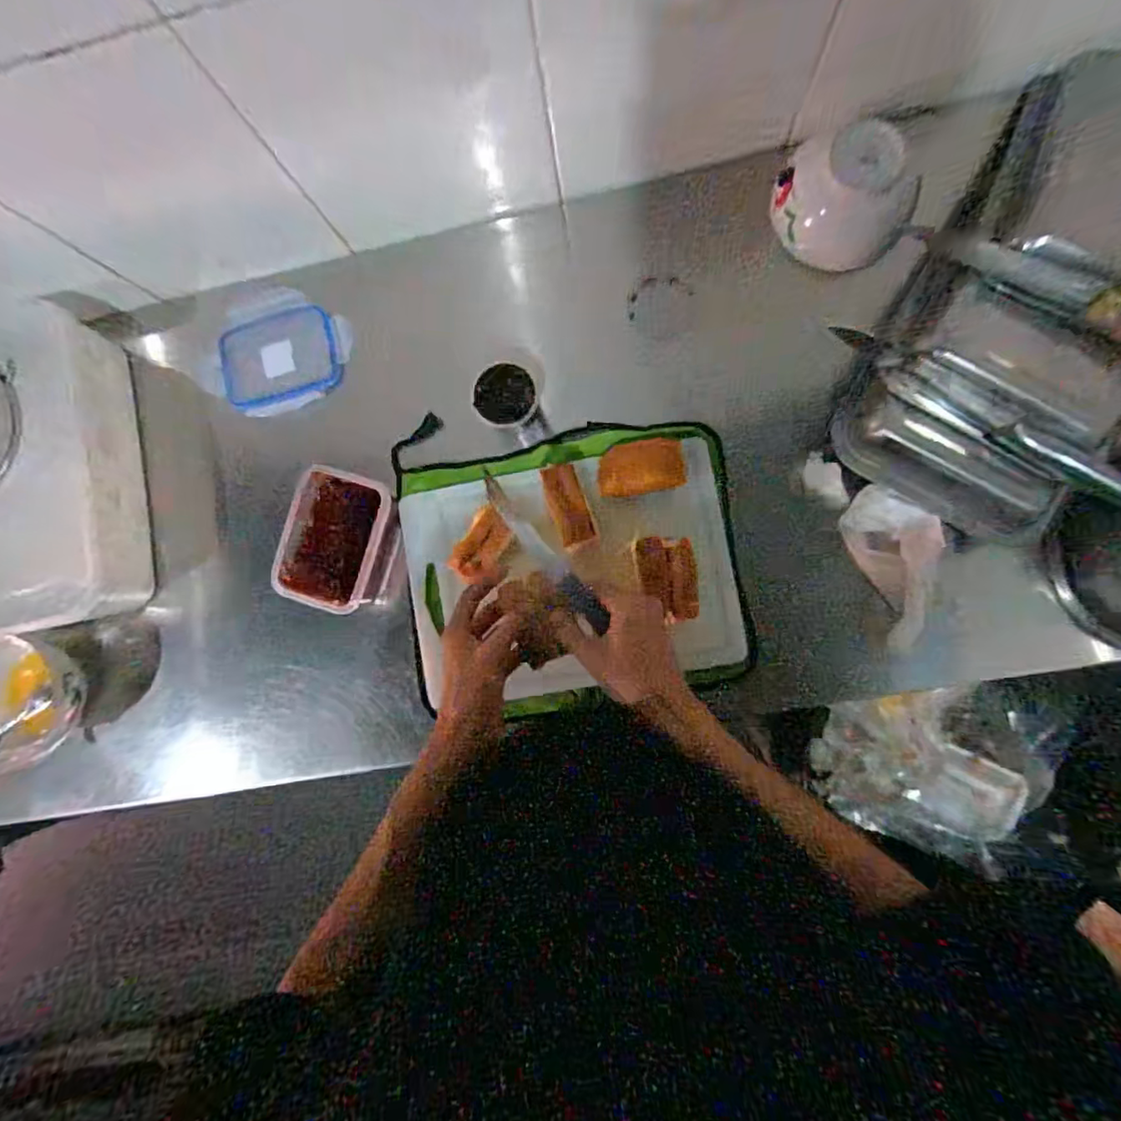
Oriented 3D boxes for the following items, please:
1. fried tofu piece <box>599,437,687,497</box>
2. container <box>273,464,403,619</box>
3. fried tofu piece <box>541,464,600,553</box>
[{"bbox_3d":[0.085,-0.099,0.602,0.089,0.013,0.055,-7,87,6],"label":"fried tofu piece"},{"bbox_3d":[-0.247,-0.022,0.634,0.112,0.066,0.145,15,90,6],"label":"container"},{"bbox_3d":[0.011,-0.055,0.586,0.036,0.042,0.089,-19,86,5],"label":"fried tofu piece"}]

